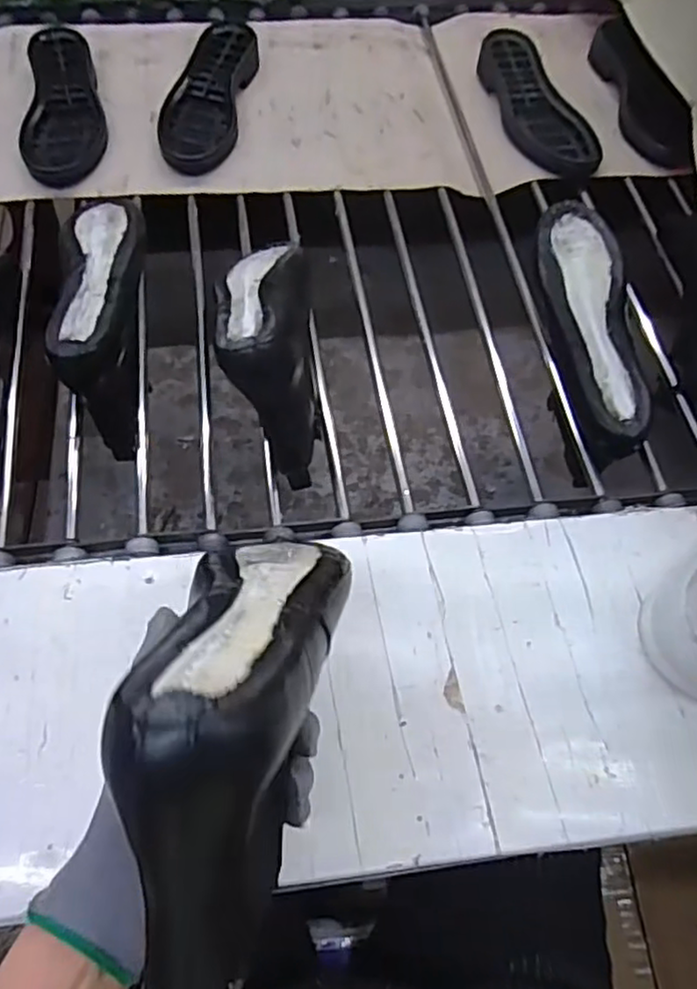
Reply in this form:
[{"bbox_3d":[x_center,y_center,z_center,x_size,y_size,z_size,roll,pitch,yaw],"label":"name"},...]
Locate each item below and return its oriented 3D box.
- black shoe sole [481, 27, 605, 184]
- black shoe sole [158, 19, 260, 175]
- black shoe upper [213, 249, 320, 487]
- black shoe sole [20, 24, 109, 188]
[{"bbox_3d":[0.233,-0.494,0.846,0.087,0.025,0.260,-23,72,4],"label":"black shoe sole"},{"bbox_3d":[-0.172,-0.496,0.823,0.086,0.029,0.252,8,64,2],"label":"black shoe sole"},{"bbox_3d":[-0.071,-0.137,0.602,0.084,0.123,0.243,-2,64,-3],"label":"black shoe upper"},{"bbox_3d":[-0.340,-0.468,0.800,0.090,0.029,0.255,-7,65,-6],"label":"black shoe sole"}]

